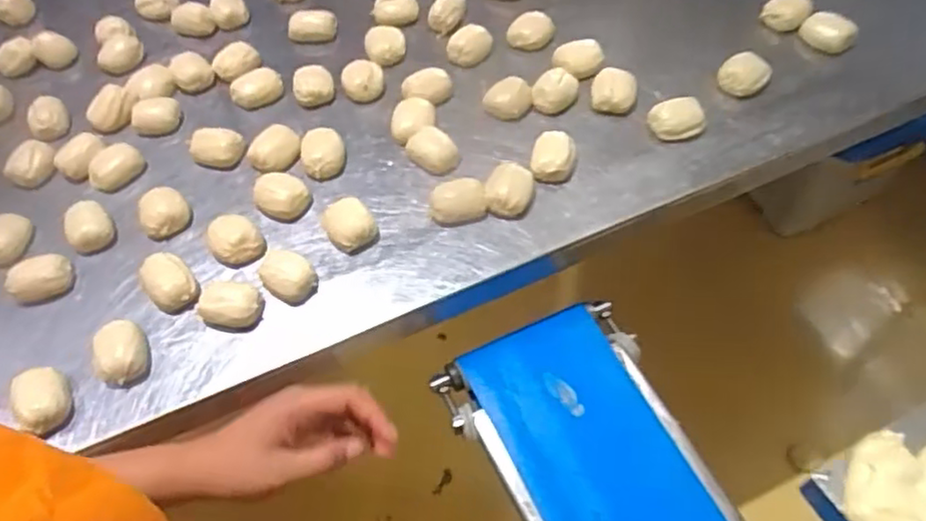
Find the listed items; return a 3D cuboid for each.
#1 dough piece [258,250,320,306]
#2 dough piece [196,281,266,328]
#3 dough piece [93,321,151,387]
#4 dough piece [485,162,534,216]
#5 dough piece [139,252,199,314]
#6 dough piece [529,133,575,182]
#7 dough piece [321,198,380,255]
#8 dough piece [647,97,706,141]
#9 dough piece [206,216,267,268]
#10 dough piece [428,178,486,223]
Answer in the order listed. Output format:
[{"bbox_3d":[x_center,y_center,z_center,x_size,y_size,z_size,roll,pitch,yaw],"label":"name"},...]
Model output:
[{"bbox_3d":[-0.170,0.015,0.672,0.057,0.033,0.044,29,62,21],"label":"dough piece"},{"bbox_3d":[-0.220,0.044,0.657,0.055,0.033,0.036,3,56,5],"label":"dough piece"},{"bbox_3d":[-0.313,0.085,0.627,0.044,0.044,0.043,-1,56,2],"label":"dough piece"},{"bbox_3d":[0.050,-0.069,0.720,0.050,0.030,0.057,0,56,3],"label":"dough piece"},{"bbox_3d":[-0.287,0.023,0.671,0.040,0.034,0.057,-40,63,-21],"label":"dough piece"},{"bbox_3d":[0.099,-0.113,0.742,0.049,0.033,0.061,4,56,6],"label":"dough piece"},{"bbox_3d":[-0.117,-0.036,0.703,0.049,0.036,0.051,-1,56,2],"label":"dough piece"},{"bbox_3d":[0.241,-0.156,0.769,0.056,0.027,0.042,-20,57,-10],"label":"dough piece"},{"bbox_3d":[-0.230,-0.017,0.704,0.050,0.037,0.062,-34,61,-18],"label":"dough piece"},{"bbox_3d":[-0.005,-0.061,0.716,0.056,0.027,0.041,-5,56,0],"label":"dough piece"}]

